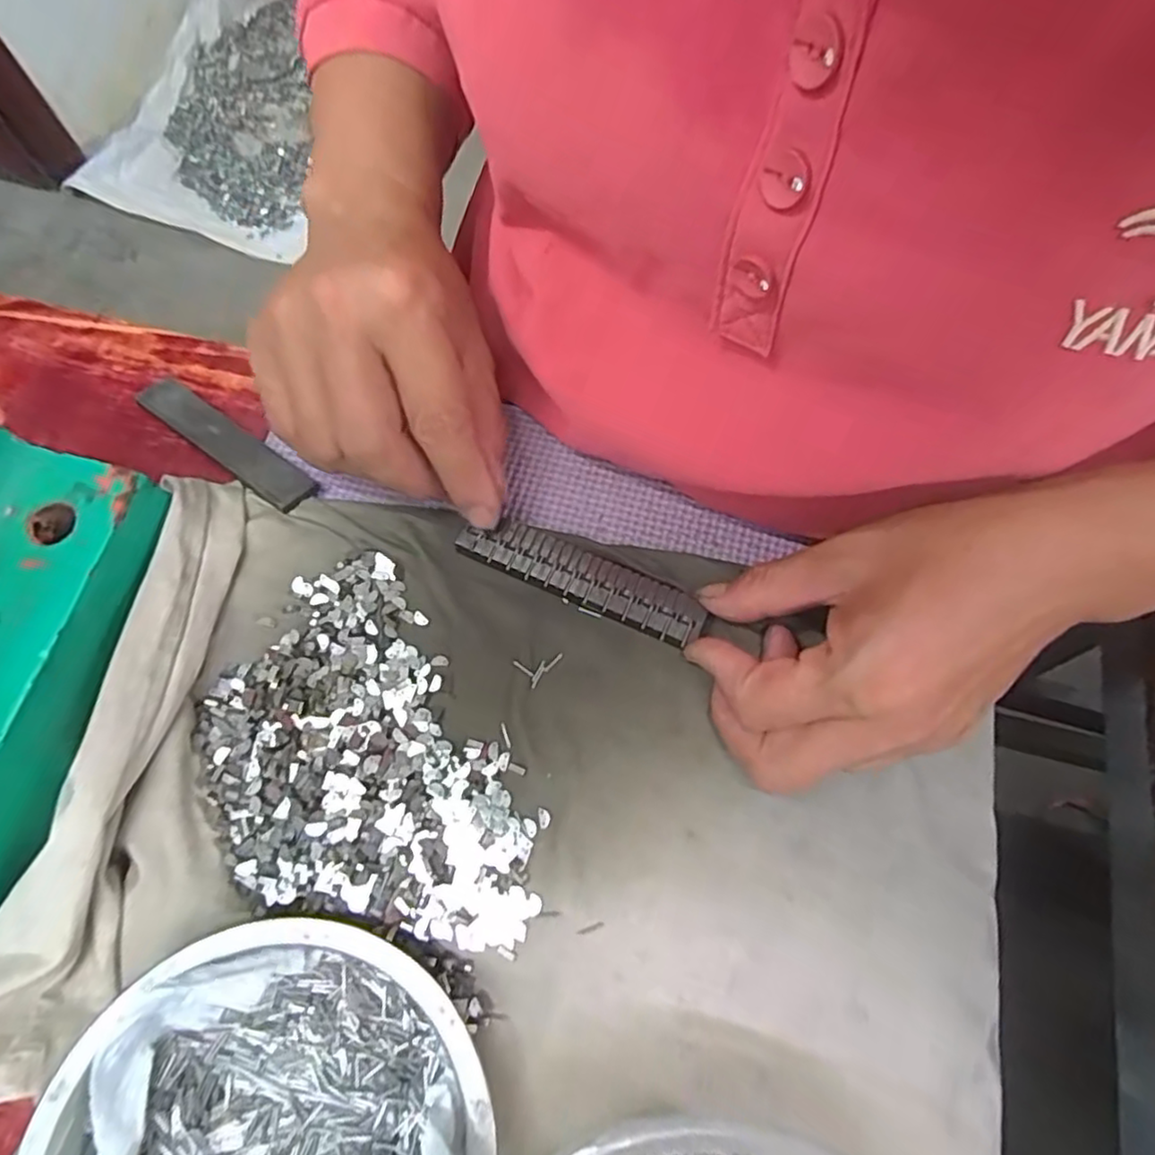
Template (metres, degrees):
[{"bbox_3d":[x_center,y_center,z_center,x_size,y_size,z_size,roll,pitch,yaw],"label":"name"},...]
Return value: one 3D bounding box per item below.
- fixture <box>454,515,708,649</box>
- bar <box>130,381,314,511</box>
[{"bbox_3d":[0.001,-0.001,0.252,0.095,0.004,0.022,22,71,7],"label":"fixture"},{"bbox_3d":[-0.151,-0.058,0.278,0.102,0.006,0.018,33,67,19],"label":"bar"}]

